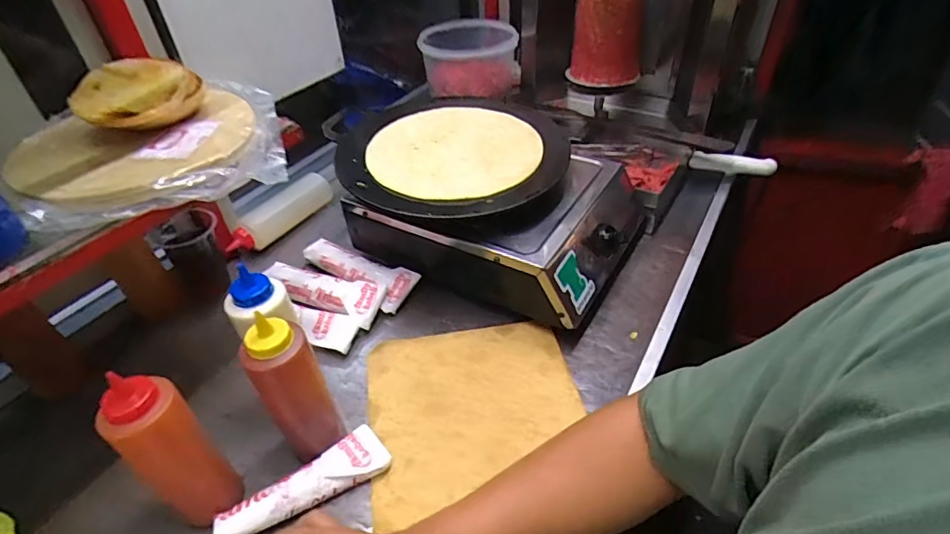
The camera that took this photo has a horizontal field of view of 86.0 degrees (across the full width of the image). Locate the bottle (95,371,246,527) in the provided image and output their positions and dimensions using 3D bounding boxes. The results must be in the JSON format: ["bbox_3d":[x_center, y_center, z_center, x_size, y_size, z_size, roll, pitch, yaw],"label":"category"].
[{"bbox_3d":[-0.271,0.174,0.469,0.052,0.186,0.063,31,52,34],"label":"bottle"}]

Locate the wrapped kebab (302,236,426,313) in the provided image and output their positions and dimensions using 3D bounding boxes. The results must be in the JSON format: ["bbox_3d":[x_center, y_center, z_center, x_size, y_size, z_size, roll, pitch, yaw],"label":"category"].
[{"bbox_3d":[-0.183,0.003,0.774,0.204,0.029,0.062,23,45,26],"label":"wrapped kebab"}]

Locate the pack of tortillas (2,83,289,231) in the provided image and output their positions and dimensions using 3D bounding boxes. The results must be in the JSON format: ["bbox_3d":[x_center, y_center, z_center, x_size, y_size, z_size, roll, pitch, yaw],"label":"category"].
[{"bbox_3d":[-0.319,-0.118,0.496,0.242,0.022,0.218,-16,41,-17],"label":"pack of tortillas"}]

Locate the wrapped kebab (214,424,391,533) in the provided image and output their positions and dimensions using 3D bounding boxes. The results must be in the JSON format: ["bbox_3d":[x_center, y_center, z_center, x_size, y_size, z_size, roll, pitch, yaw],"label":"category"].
[{"bbox_3d":[-0.174,0.227,0.524,0.169,0.029,0.051,-26,48,-24],"label":"wrapped kebab"}]

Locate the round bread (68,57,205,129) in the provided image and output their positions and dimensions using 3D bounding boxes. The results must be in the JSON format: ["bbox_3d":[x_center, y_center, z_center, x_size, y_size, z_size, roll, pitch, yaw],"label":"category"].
[{"bbox_3d":[-0.333,-0.169,0.500,0.097,0.040,0.093,-1,39,0],"label":"round bread"}]

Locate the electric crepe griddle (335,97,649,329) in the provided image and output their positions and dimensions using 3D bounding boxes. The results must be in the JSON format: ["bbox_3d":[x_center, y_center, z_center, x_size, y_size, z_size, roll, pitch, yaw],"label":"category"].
[{"bbox_3d":[0.021,-0.100,0.784,0.418,0.178,0.300,20,44,24],"label":"electric crepe griddle"}]

